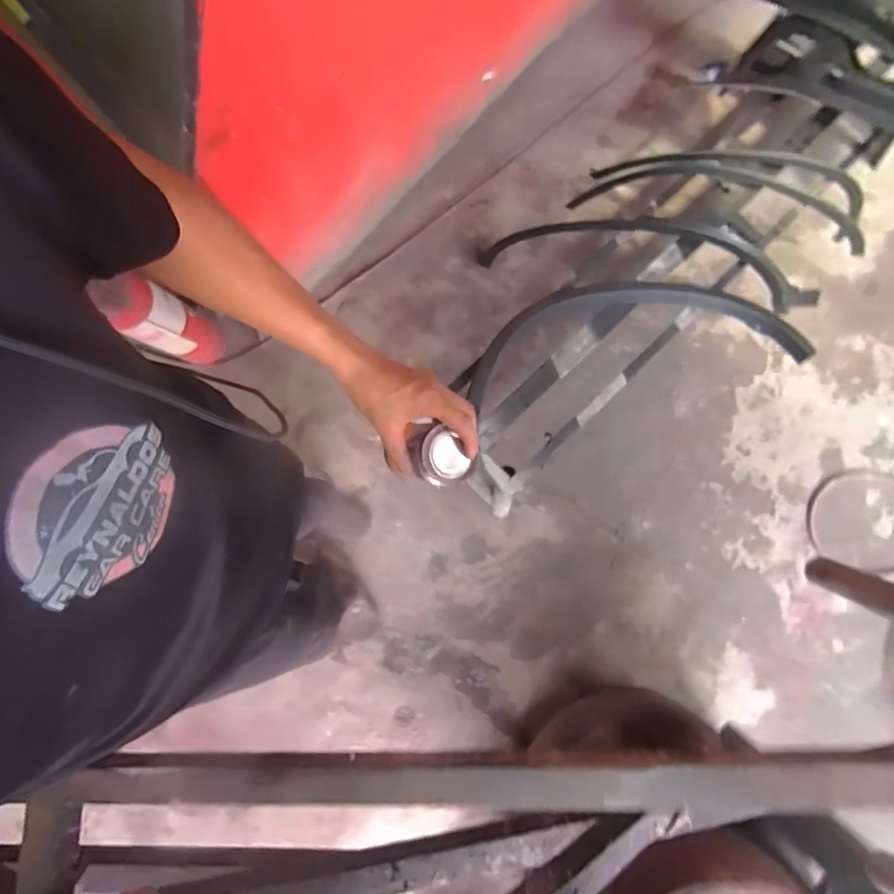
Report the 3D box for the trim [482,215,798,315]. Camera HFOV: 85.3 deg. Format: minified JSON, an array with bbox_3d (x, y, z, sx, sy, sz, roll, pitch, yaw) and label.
[{"bbox_3d":[0.460,-0.493,1.225,0.842,0.263,0.070,14,79,17],"label":"trim"}]

